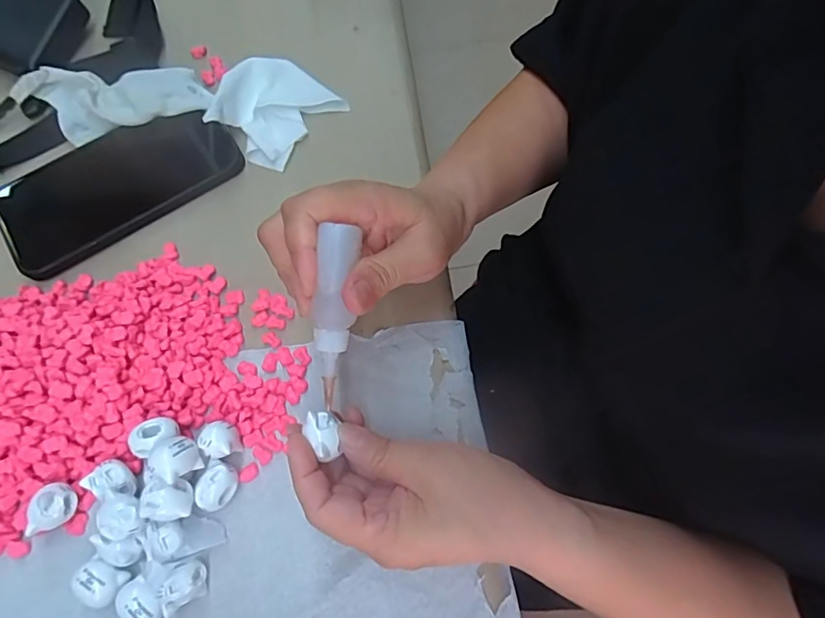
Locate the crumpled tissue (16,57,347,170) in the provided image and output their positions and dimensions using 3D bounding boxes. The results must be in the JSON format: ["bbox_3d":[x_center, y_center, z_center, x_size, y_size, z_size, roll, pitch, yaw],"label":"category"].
[{"bbox_3d":[-0.169,-0.155,0.374,0.228,0.028,0.081,7,70,5],"label":"crumpled tissue"}]

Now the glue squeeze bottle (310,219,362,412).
[{"bbox_3d":[-0.039,0.004,0.255,0.017,0.018,0.089,8,108,5],"label":"glue squeeze bottle"}]

